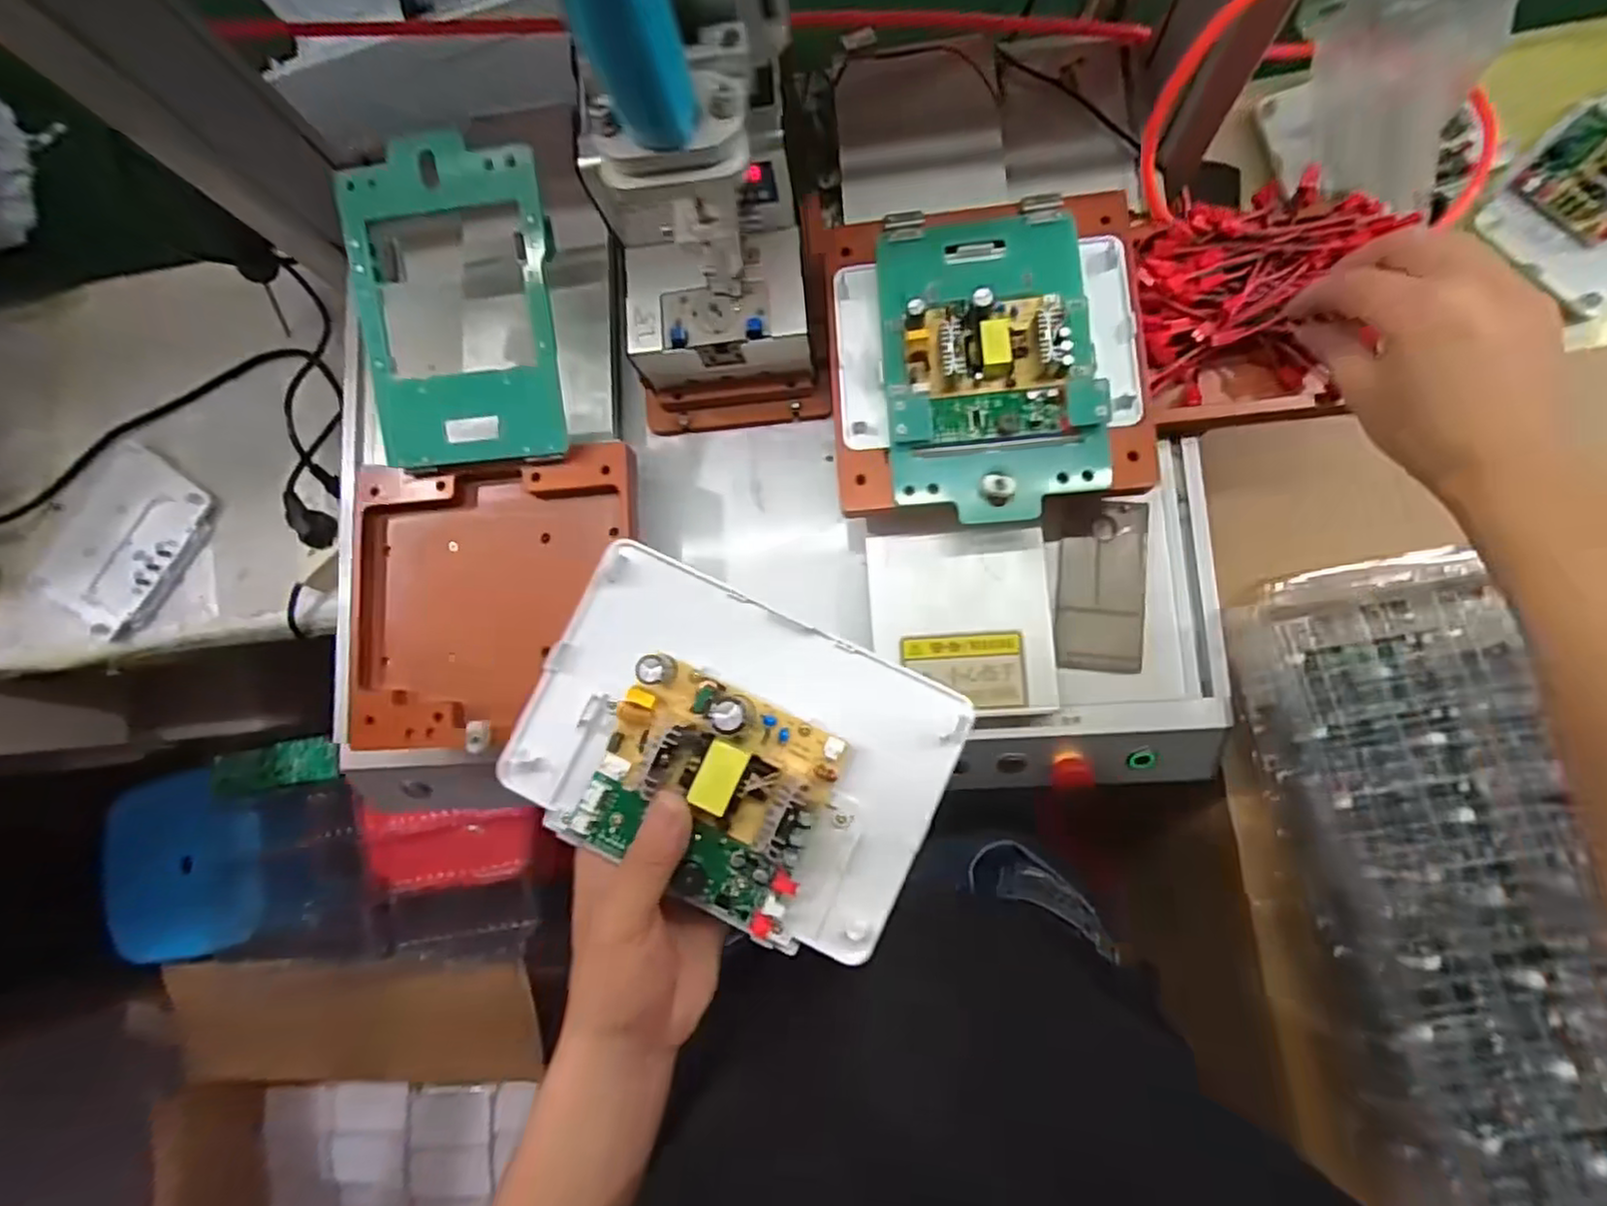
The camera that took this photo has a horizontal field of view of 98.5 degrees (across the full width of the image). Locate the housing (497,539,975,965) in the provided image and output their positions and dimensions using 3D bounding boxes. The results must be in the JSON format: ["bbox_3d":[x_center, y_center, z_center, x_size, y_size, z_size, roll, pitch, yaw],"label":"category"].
[{"bbox_3d":[-0.034,0.066,0.311,0.187,0.047,0.133,25,87,3],"label":"housing"}]

